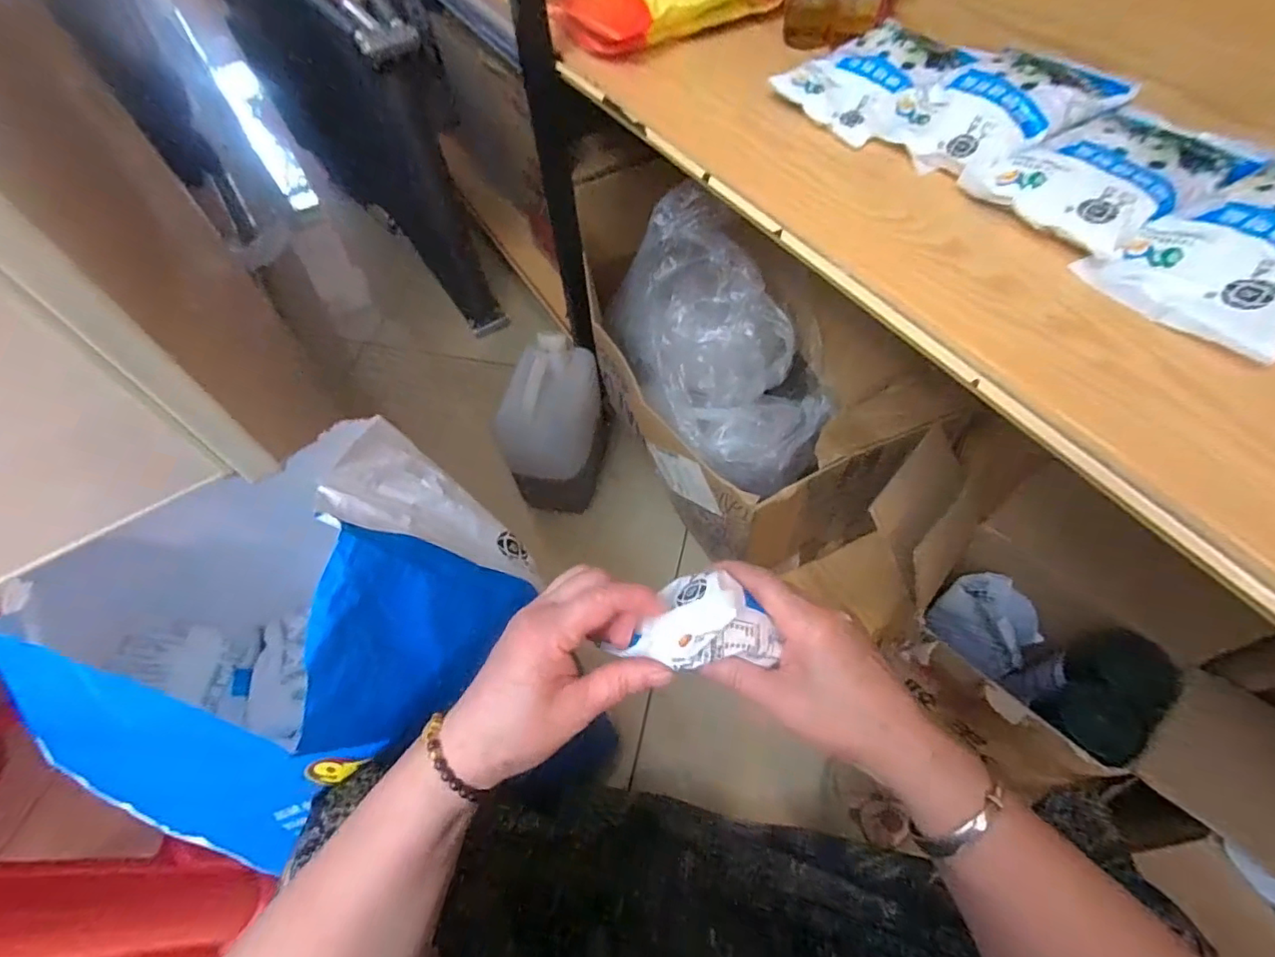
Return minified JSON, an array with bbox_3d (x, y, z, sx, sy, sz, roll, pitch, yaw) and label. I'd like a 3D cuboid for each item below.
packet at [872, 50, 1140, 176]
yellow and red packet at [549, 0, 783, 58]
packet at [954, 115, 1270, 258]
[{"bbox_3d":[0.293,-0.300,0.446,0.172,0.036,0.108,-20,58,-9],"label":"packet"},{"bbox_3d":[0.053,-0.530,0.613,0.268,0.053,0.129,-29,60,-15],"label":"yellow and red packet"},{"bbox_3d":[0.338,-0.219,0.399,0.162,0.031,0.115,-27,59,-13],"label":"packet"}]

